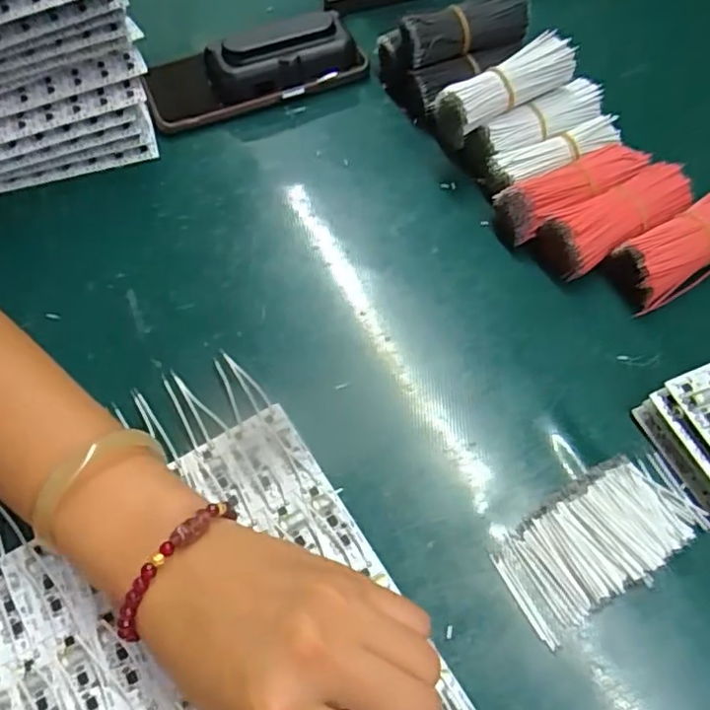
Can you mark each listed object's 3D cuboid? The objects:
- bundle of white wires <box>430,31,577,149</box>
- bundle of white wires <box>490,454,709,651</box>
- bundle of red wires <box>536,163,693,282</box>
[{"bbox_3d":[0.096,-0.174,0.404,0.091,0.037,0.029,-31,63,-13],"label":"bundle of white wires"},{"bbox_3d":[0.116,0.084,0.293,0.100,0.012,0.050,-32,63,-15],"label":"bundle of white wires"},{"bbox_3d":[0.154,-0.078,0.373,0.088,0.035,0.032,-26,62,-12],"label":"bundle of red wires"}]

